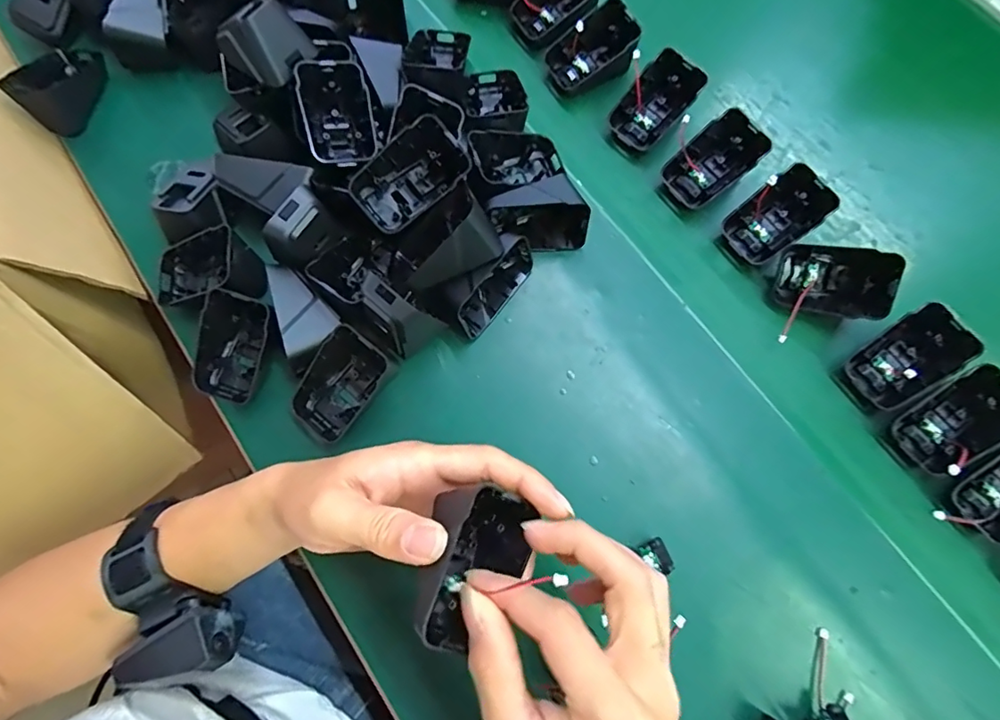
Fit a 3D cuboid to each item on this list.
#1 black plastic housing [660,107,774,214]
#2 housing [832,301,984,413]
[{"bbox_3d":[0.155,-0.144,0.382,0.067,0.020,0.043,-40,88,22],"label":"black plastic housing"},{"bbox_3d":[0.263,0.000,0.344,0.074,0.024,0.043,-42,84,24],"label":"housing"}]

